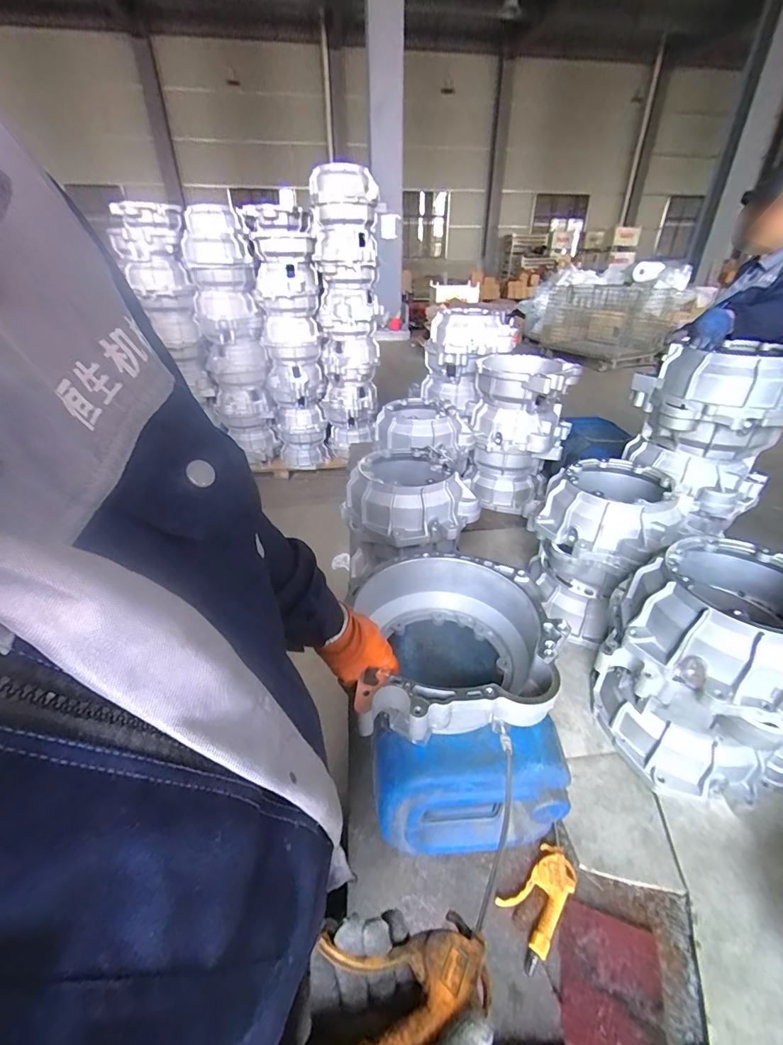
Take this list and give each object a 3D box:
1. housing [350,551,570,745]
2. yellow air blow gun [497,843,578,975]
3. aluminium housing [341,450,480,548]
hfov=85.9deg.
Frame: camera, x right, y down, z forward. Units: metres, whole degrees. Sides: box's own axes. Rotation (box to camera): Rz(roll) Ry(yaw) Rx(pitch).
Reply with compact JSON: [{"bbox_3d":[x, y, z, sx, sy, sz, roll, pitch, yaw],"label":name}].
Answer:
[{"bbox_3d":[0.101,0.191,0.694,0.294,0.123,0.347,-4,32,-5],"label":"housing"},{"bbox_3d":[0.227,0.573,0.639,0.146,0.021,0.081,-22,38,-30],"label":"yellow air blow gun"},{"bbox_3d":[0.042,-0.065,1.119,0.315,0.159,0.314,0,32,0],"label":"aluminium housing"}]

